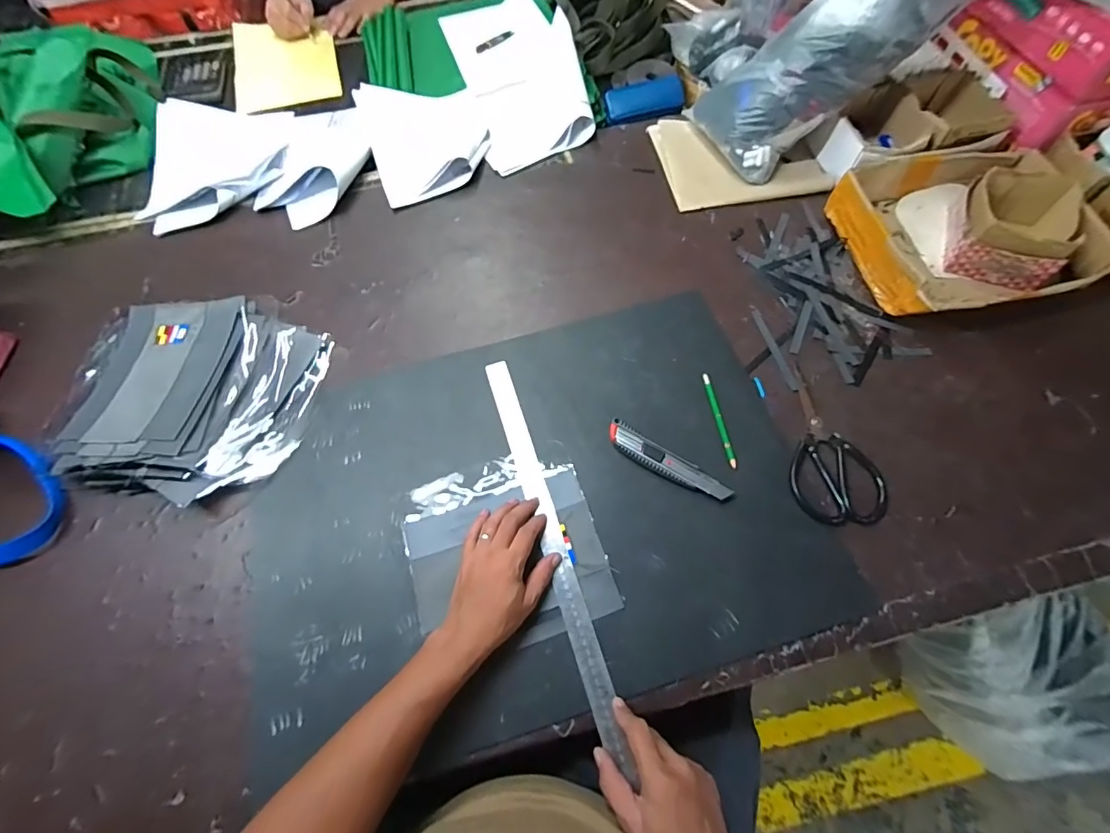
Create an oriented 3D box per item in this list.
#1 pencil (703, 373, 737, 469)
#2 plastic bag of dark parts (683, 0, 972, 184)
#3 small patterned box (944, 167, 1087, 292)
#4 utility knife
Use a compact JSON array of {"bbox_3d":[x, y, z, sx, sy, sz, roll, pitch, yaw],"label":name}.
[{"bbox_3d":[0.216,0.003,0.612,0.010,0.005,0.136,-7,65,0],"label":"pencil"},{"bbox_3d":[0.434,-0.560,0.710,0.421,0.112,0.171,-29,60,33],"label":"plastic bag of dark parts"},{"bbox_3d":[0.670,-0.281,0.683,0.140,0.079,0.159,21,68,12],"label":"small patterned box"},{"bbox_3d":[0.137,0.058,0.580,0.162,0.013,0.036,32,71,16],"label":"utility knife"}]

